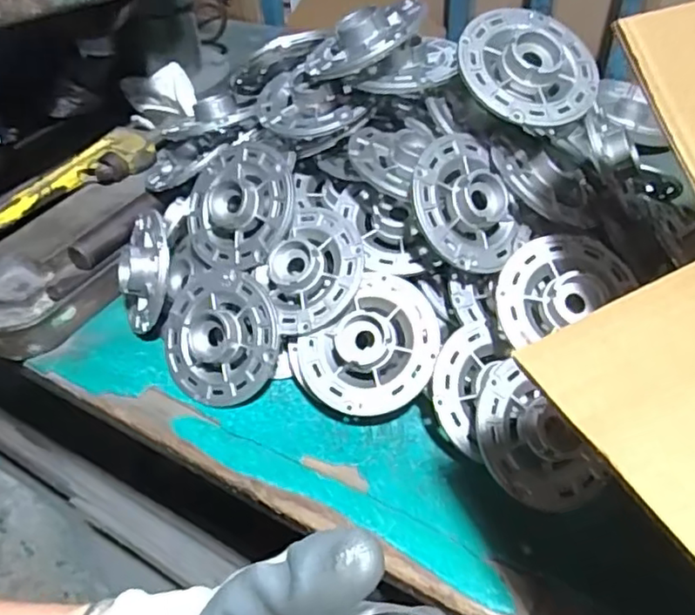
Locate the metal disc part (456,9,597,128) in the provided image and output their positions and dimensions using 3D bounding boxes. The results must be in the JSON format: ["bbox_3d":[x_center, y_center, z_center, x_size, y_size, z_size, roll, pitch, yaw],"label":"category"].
[{"bbox_3d":[0.141,-0.186,0.483,0.109,0.019,0.105,3,71,-9],"label":"metal disc part"}]

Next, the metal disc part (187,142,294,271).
[{"bbox_3d":[-0.094,-0.086,0.542,0.108,0.026,0.110,-5,78,27],"label":"metal disc part"}]

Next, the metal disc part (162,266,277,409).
[{"bbox_3d":[-0.106,0.024,0.521,0.104,0.035,0.110,-3,82,22],"label":"metal disc part"}]

